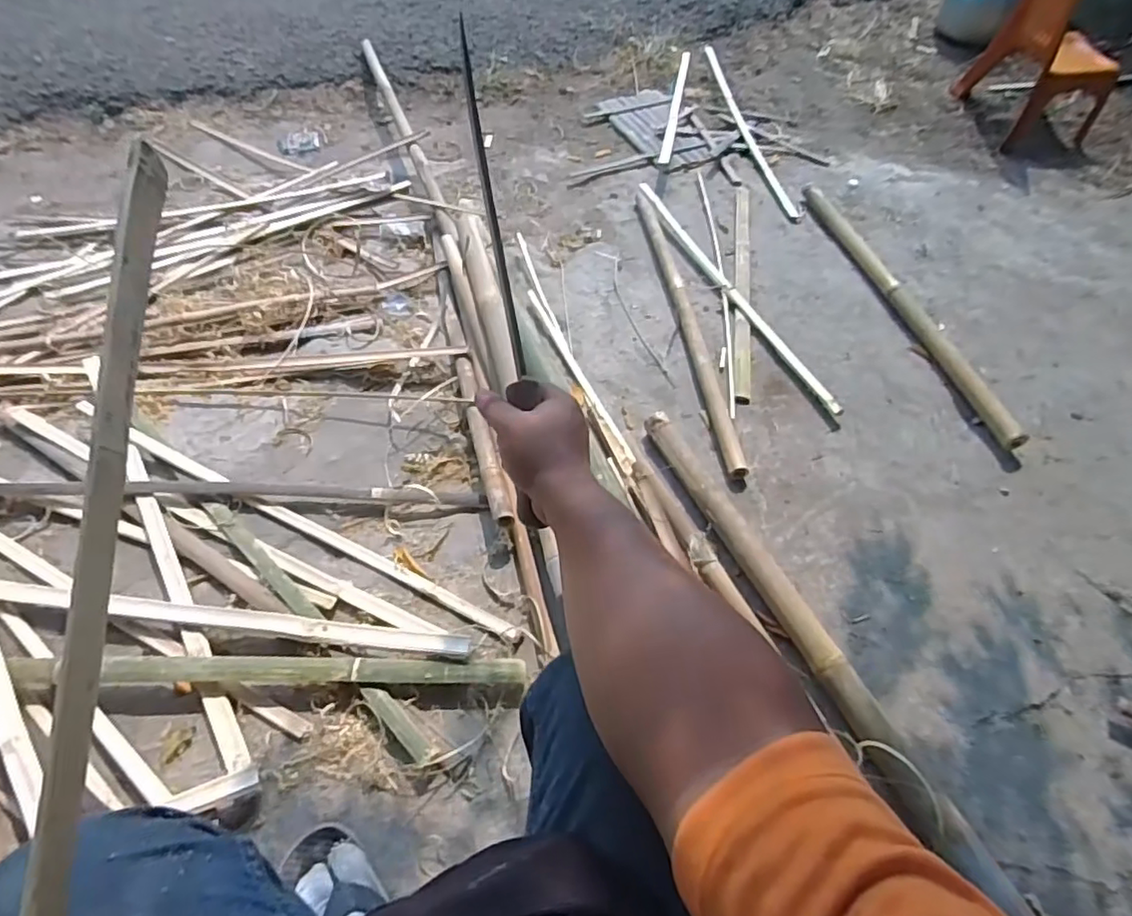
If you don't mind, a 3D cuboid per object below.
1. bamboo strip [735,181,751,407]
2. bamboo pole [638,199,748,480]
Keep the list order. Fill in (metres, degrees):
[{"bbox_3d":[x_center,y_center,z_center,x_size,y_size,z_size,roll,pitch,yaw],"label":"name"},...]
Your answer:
[{"bbox_3d":[0.413,-0.433,1.436,0.038,0.014,0.808,10,53,3],"label":"bamboo strip"},{"bbox_3d":[0.255,-0.324,1.334,0.041,0.034,0.876,-3,53,-7],"label":"bamboo pole"}]

